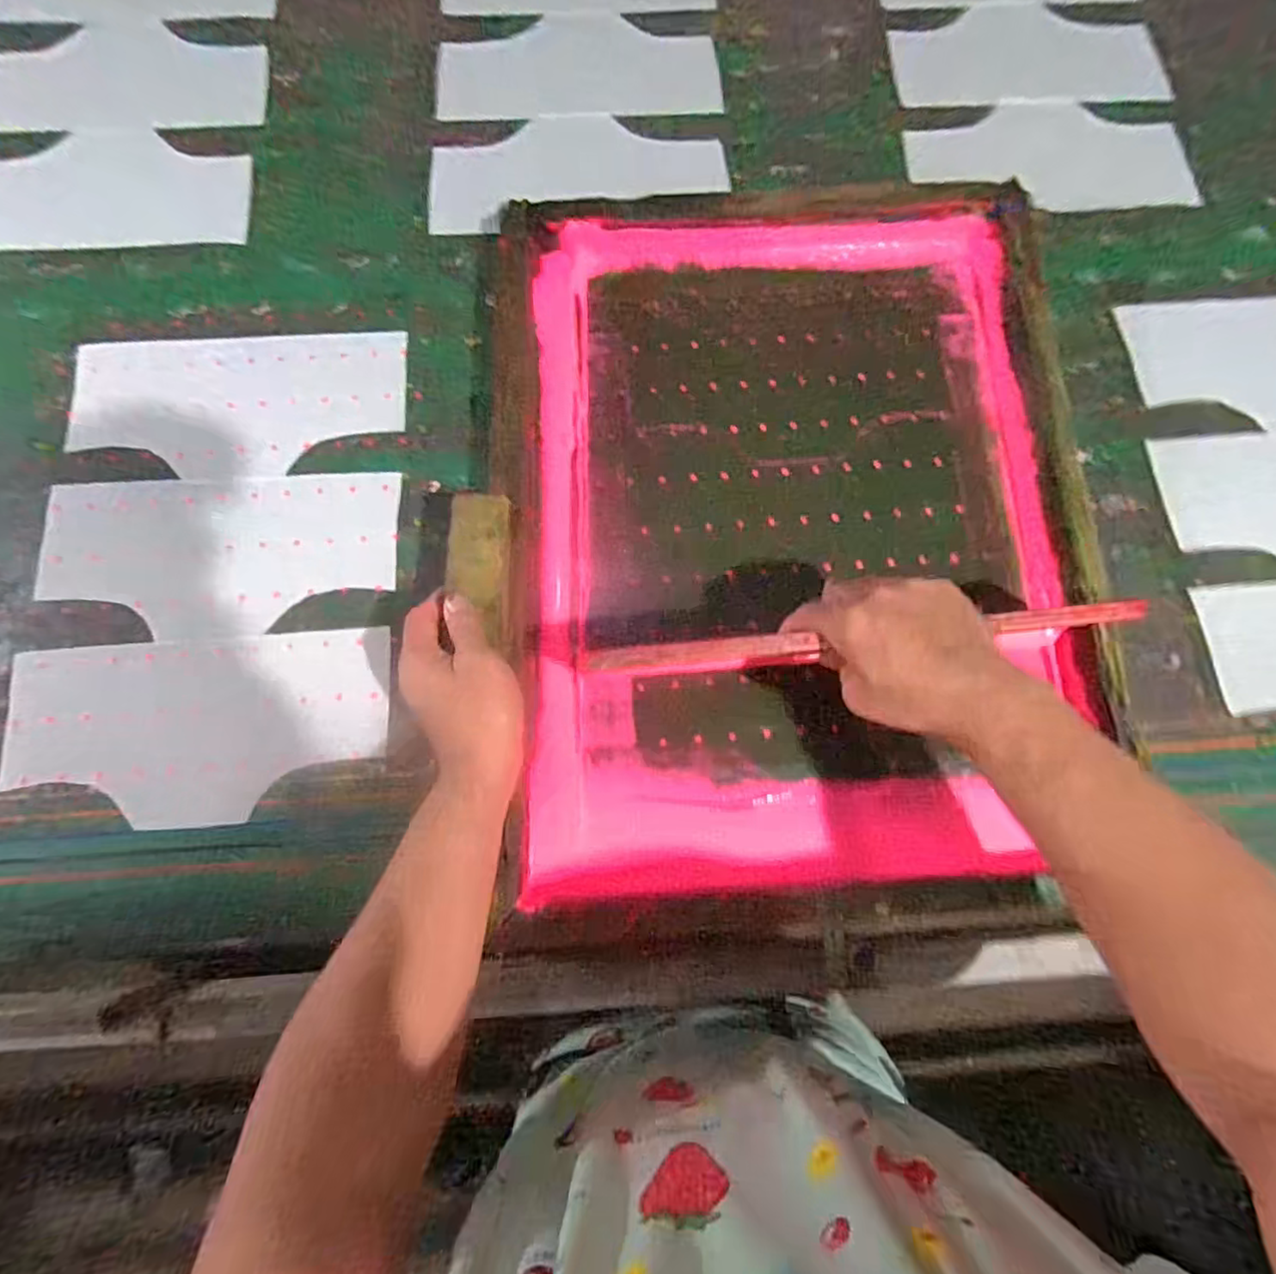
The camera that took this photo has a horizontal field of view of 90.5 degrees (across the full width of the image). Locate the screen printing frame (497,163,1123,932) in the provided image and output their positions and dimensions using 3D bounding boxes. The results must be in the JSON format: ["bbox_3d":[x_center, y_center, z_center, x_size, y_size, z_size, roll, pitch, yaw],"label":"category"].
[{"bbox_3d":[0.136,-0.121,0.566,0.497,0.054,0.690,-3,75,-2],"label":"screen printing frame"}]

